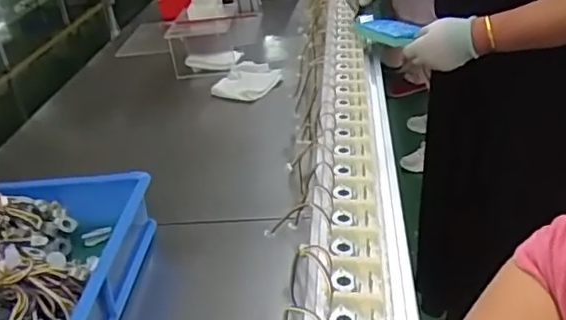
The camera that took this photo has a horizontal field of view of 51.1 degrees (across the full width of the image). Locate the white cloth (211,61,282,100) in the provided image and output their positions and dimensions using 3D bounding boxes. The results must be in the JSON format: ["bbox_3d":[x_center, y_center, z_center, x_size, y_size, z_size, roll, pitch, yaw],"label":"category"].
[{"bbox_3d":[-0.081,-0.178,1.353,0.139,0.057,0.164,6,32,23],"label":"white cloth"}]

